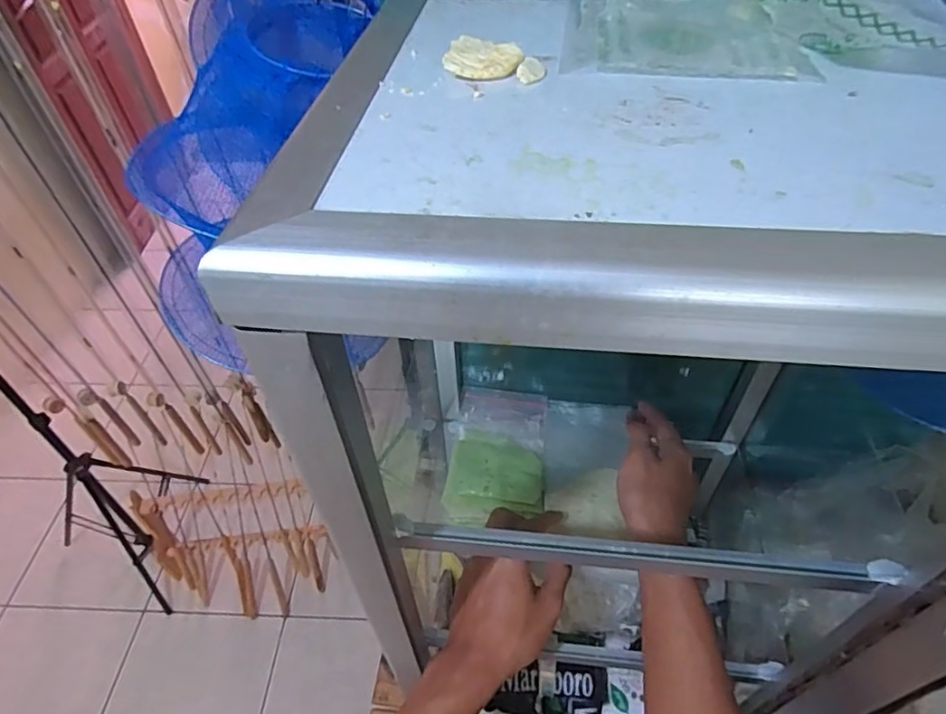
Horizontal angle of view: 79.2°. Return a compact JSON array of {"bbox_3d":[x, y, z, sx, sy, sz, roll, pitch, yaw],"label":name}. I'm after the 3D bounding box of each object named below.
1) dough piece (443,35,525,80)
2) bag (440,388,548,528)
[{"bbox_3d":[0.005,-0.142,0.272,0.036,0.007,0.028,6,50,7],"label":"dough piece"},{"bbox_3d":[0.028,0.107,0.620,0.100,0.030,0.160,5,50,6],"label":"bag"}]

